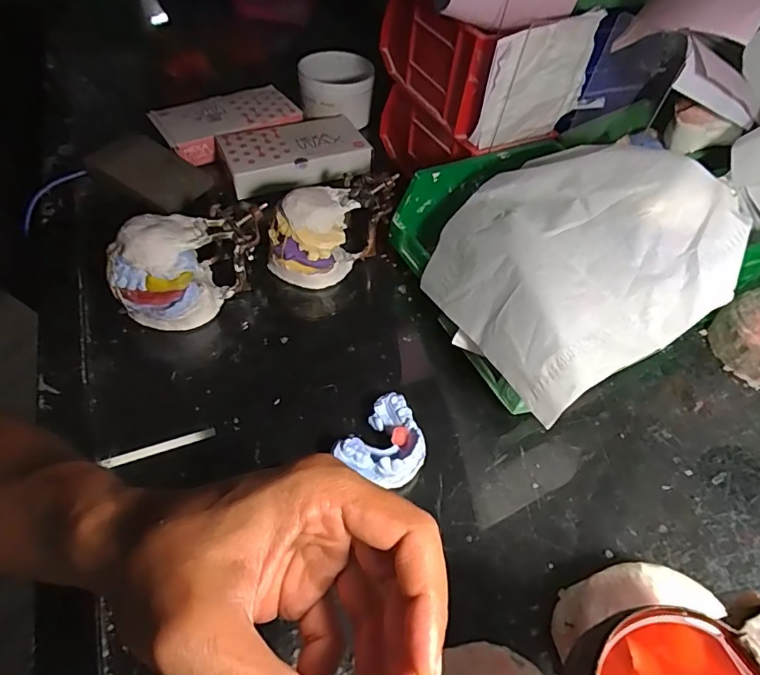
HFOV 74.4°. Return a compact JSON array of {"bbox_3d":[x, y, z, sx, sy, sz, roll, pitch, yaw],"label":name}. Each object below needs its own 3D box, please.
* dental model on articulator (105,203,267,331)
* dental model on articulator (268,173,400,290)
[{"bbox_3d":[-0.151,-0.061,0.407,0.060,0.080,0.122,38,58,24],"label":"dental model on articulator"},{"bbox_3d":[-0.043,-0.099,0.451,0.062,0.070,0.120,38,58,24],"label":"dental model on articulator"}]

